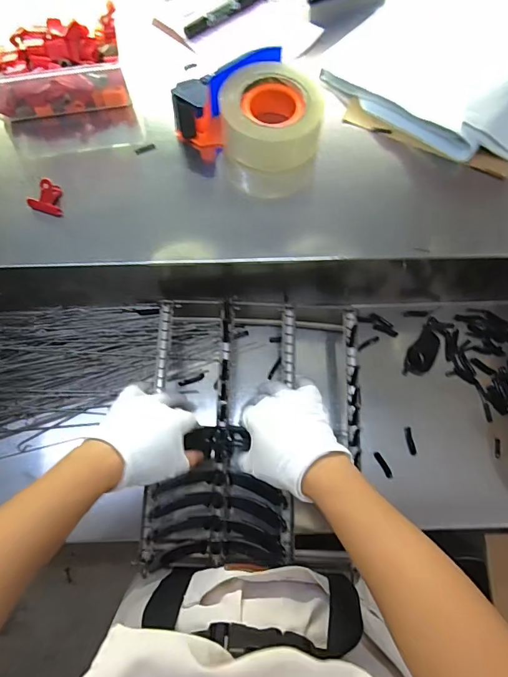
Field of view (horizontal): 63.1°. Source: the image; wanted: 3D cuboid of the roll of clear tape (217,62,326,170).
[{"bbox_3d":[0.020,-0.263,0.497,0.121,0.059,0.118,0,72,0],"label":"roll of clear tape"}]

